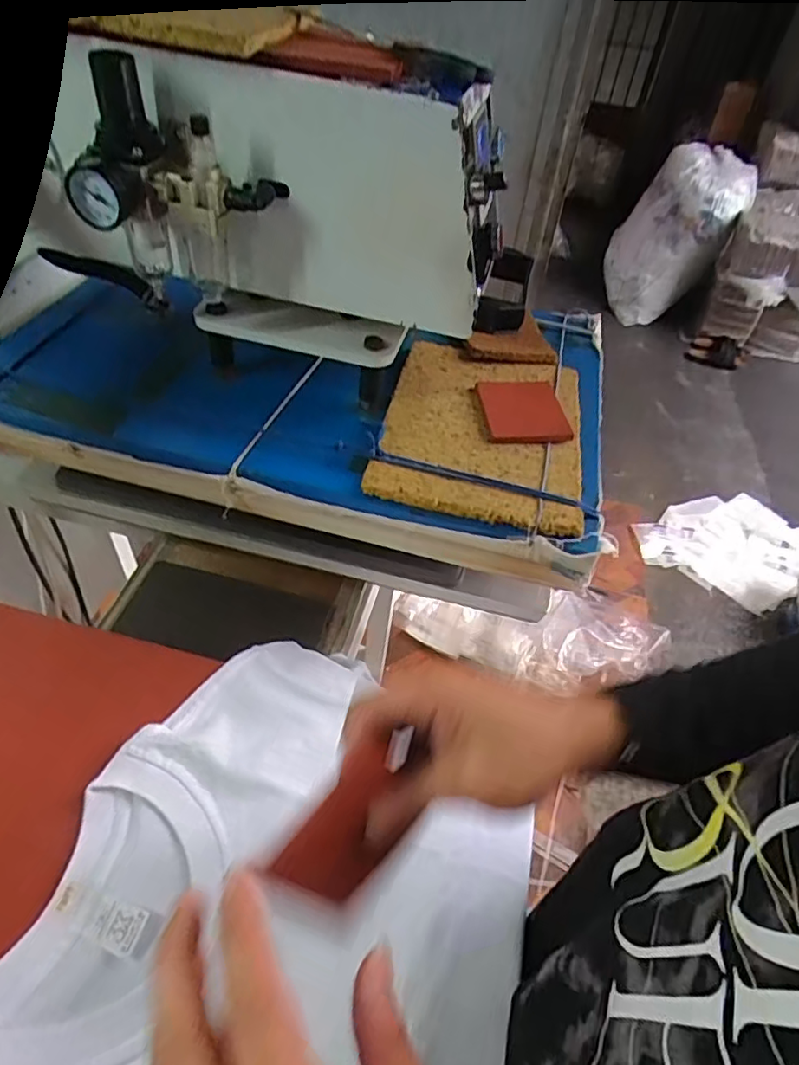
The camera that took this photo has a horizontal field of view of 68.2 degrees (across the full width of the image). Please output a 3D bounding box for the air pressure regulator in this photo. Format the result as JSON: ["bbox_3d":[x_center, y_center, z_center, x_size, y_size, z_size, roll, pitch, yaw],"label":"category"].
[{"bbox_3d":[-0.156,-0.243,0.424,0.125,0.146,0.067,7,46,-1],"label":"air pressure regulator"}]

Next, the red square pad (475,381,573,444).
[{"bbox_3d":[0.117,-0.119,0.568,0.079,0.010,0.097,3,47,-5],"label":"red square pad"}]

